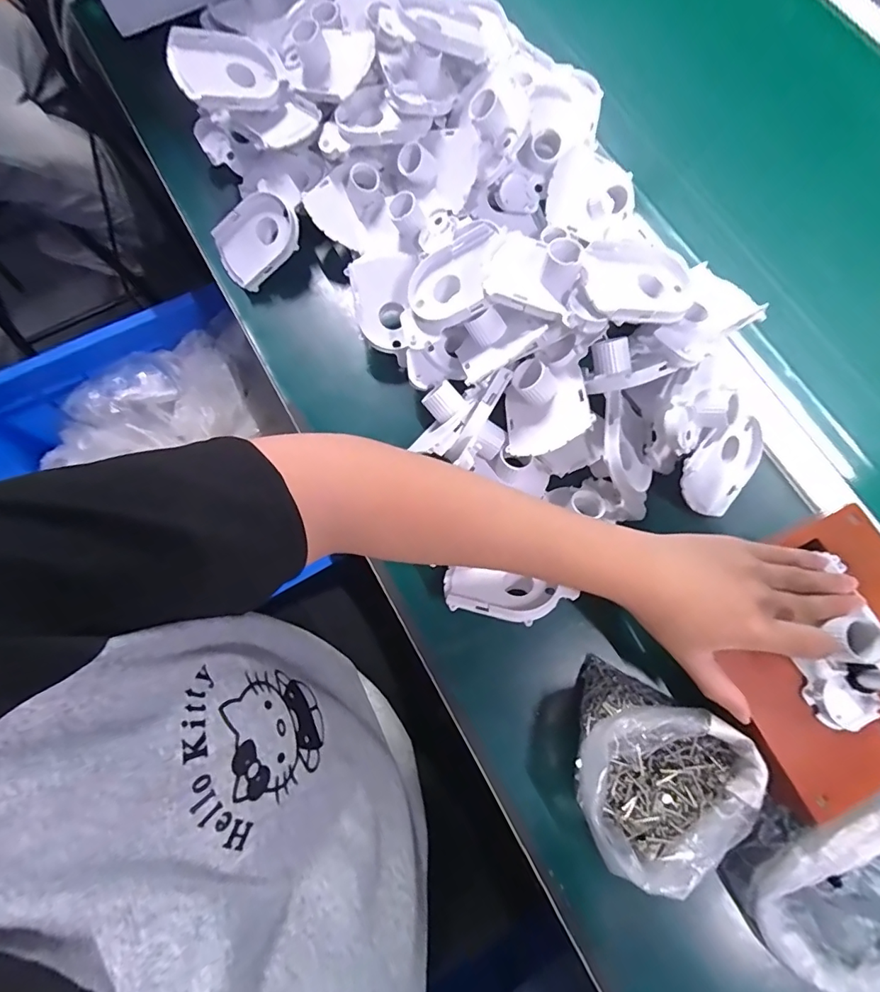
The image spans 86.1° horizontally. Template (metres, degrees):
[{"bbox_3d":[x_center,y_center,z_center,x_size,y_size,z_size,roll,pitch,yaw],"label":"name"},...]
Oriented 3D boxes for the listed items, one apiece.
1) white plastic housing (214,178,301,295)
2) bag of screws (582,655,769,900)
[{"bbox_3d":[-0.173,-0.243,0.450,0.086,0.019,0.063,-32,92,18],"label":"white plastic housing"},{"bbox_3d":[0.143,0.194,0.330,0.110,0.066,0.109,29,78,7],"label":"bag of screws"}]

